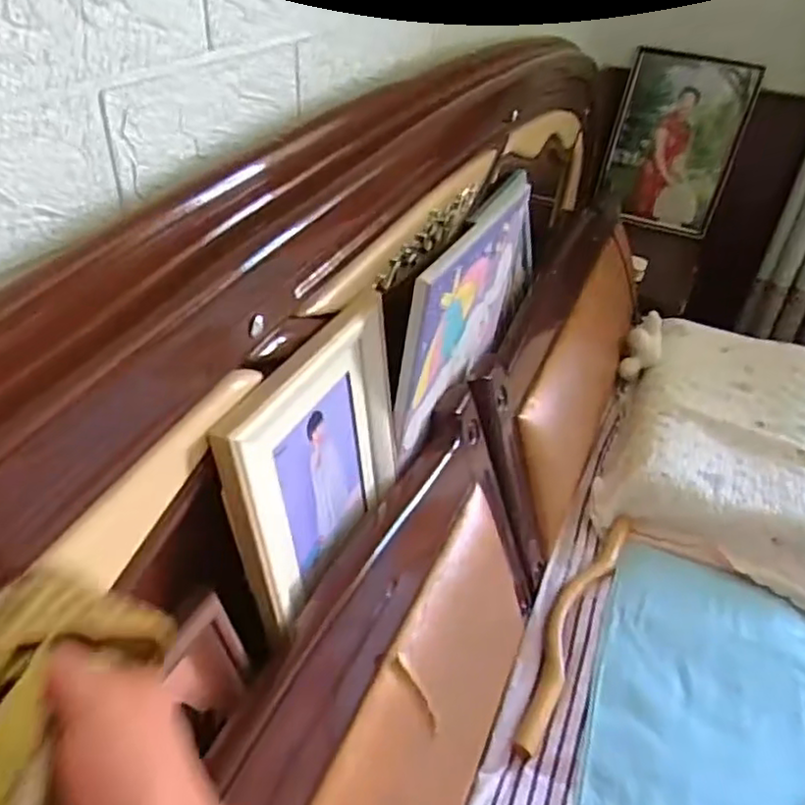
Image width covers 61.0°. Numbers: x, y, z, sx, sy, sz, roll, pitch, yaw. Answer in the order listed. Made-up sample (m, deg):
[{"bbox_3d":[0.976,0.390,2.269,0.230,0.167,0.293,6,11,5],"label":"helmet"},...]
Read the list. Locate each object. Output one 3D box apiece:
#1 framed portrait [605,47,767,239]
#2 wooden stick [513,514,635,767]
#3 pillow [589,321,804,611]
[{"bbox_3d":[0.671,-0.638,1.690,0.285,0.394,0.047,22,18,25],"label":"framed portrait"},{"bbox_3d":[0.232,0.298,0.945,0.057,0.023,0.409,21,40,22],"label":"wooden stick"},{"bbox_3d":[0.565,0.066,1.142,0.386,0.194,0.447,19,39,19],"label":"pillow"}]

